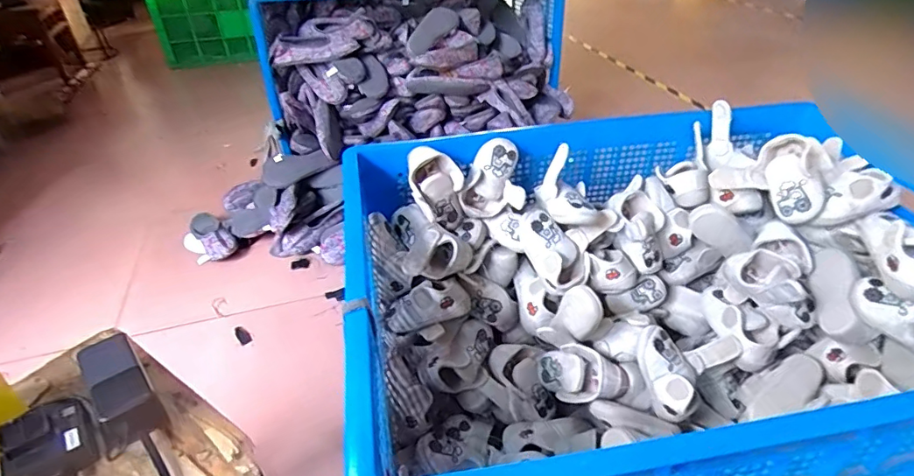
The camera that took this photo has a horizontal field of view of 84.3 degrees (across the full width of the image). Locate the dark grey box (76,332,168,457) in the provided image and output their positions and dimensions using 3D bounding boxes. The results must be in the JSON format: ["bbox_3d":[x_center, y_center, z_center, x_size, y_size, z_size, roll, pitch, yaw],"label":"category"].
[{"bbox_3d":[-0.378,0.170,0.567,0.058,0.043,0.142,-28,44,-31],"label":"dark grey box"}]

